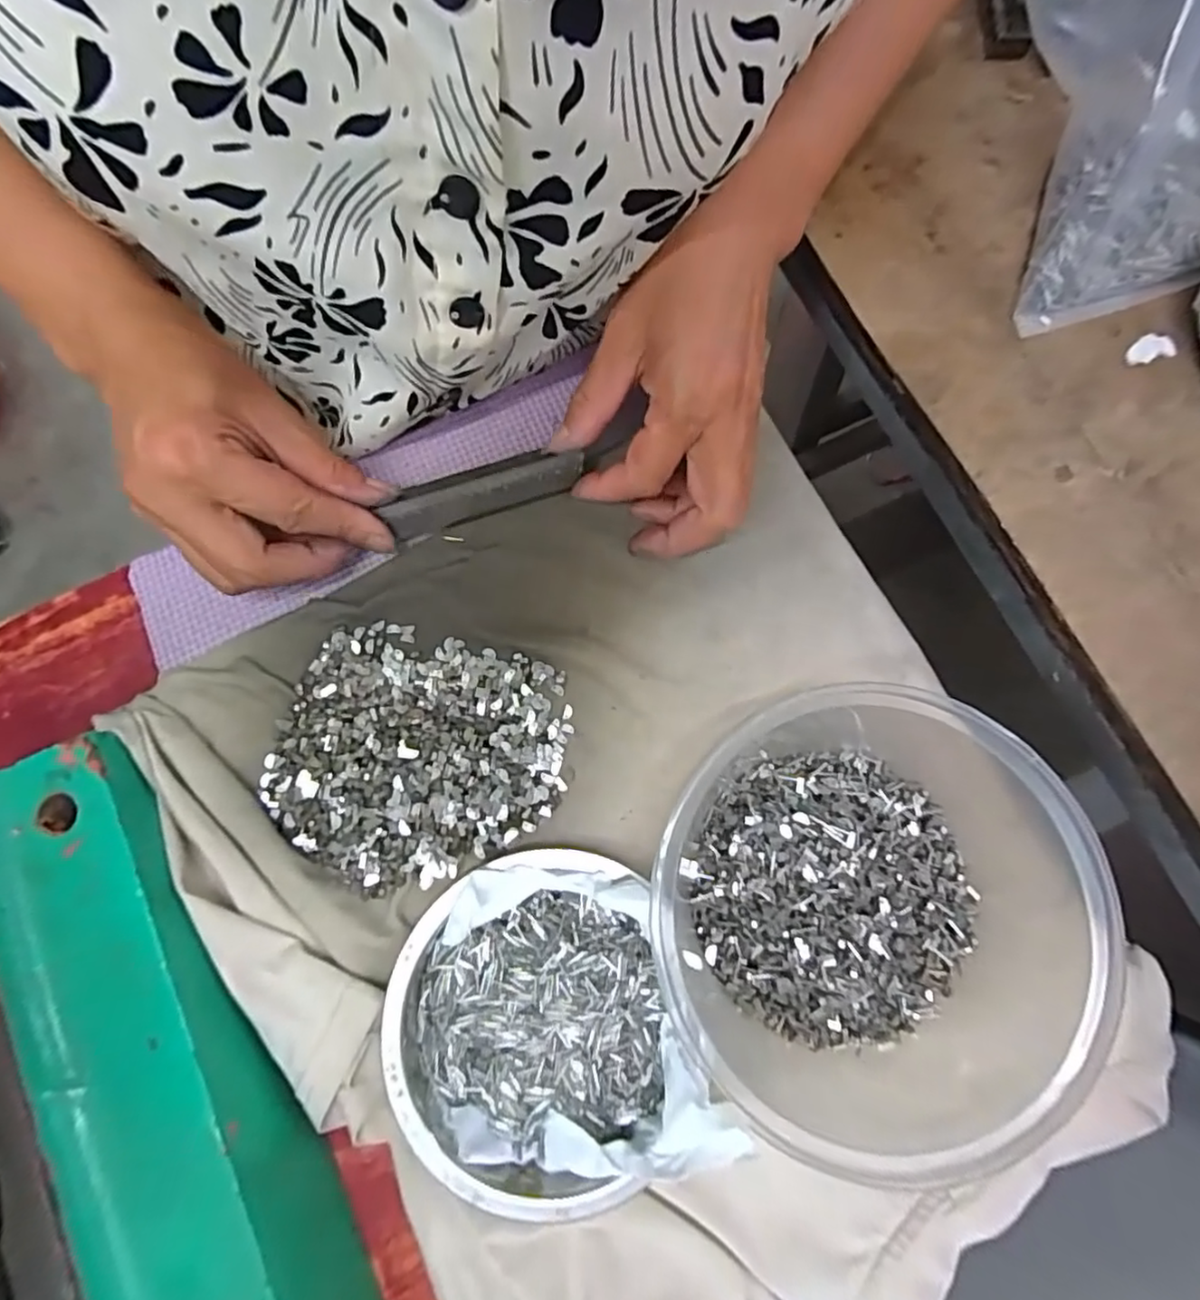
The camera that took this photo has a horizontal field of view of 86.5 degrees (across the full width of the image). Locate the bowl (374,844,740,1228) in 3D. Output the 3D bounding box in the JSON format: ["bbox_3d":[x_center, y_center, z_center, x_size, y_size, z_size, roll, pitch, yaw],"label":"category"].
[{"bbox_3d":[-0.023,0.141,0.241,0.108,0.039,0.119,-19,79,-2],"label":"bowl"}]

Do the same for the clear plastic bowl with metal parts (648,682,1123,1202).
[{"bbox_3d":[0.087,0.089,0.222,0.134,0.062,0.142,0,79,1],"label":"clear plastic bowl with metal parts"}]

